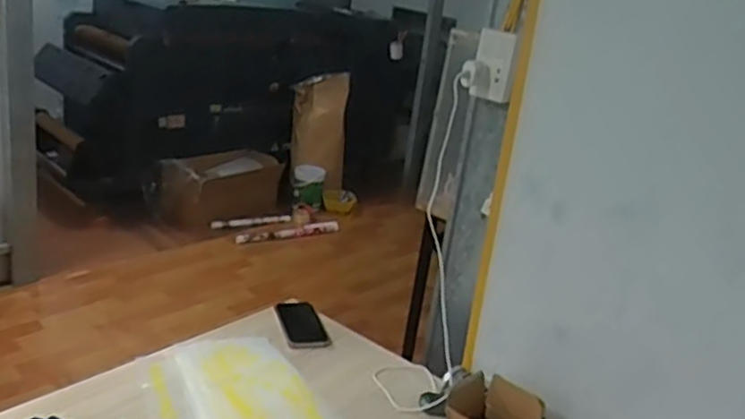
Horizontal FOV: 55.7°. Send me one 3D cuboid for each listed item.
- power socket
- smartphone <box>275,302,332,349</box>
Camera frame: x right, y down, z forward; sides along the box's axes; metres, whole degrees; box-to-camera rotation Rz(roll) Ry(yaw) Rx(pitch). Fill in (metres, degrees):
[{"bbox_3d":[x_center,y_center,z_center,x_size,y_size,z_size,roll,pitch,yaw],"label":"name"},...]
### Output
[{"bbox_3d":[0.216,-0.255,1.251,0.020,0.120,0.090,-7,25,-38],"label":"power socket"},{"bbox_3d":[-0.140,0.220,1.392,0.085,0.009,0.157,1,21,-21],"label":"smartphone"}]

